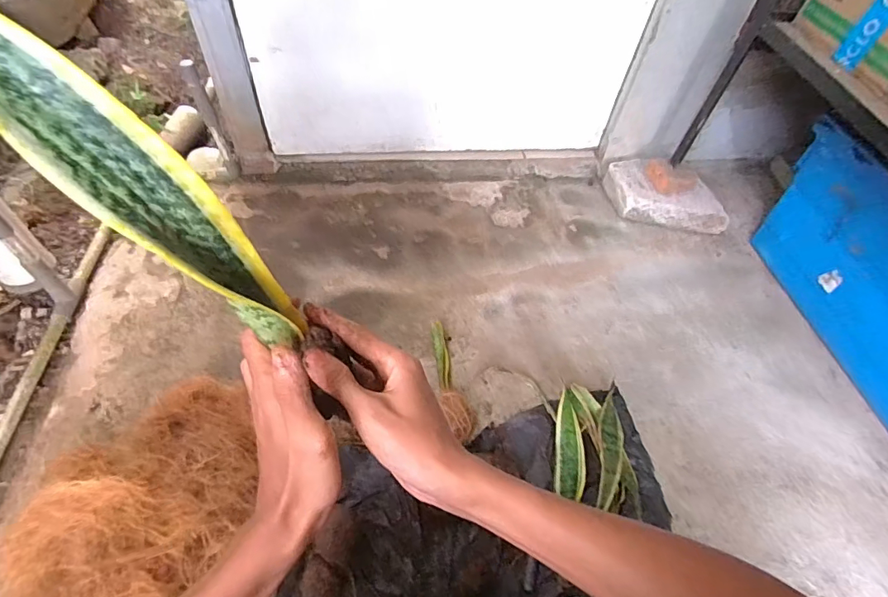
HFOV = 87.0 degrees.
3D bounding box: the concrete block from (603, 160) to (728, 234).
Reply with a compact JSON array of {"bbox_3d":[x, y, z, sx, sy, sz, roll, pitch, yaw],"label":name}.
[{"bbox_3d":[0.526,-0.248,1.120,0.280,0.107,0.129,18,53,10],"label":"concrete block"}]

